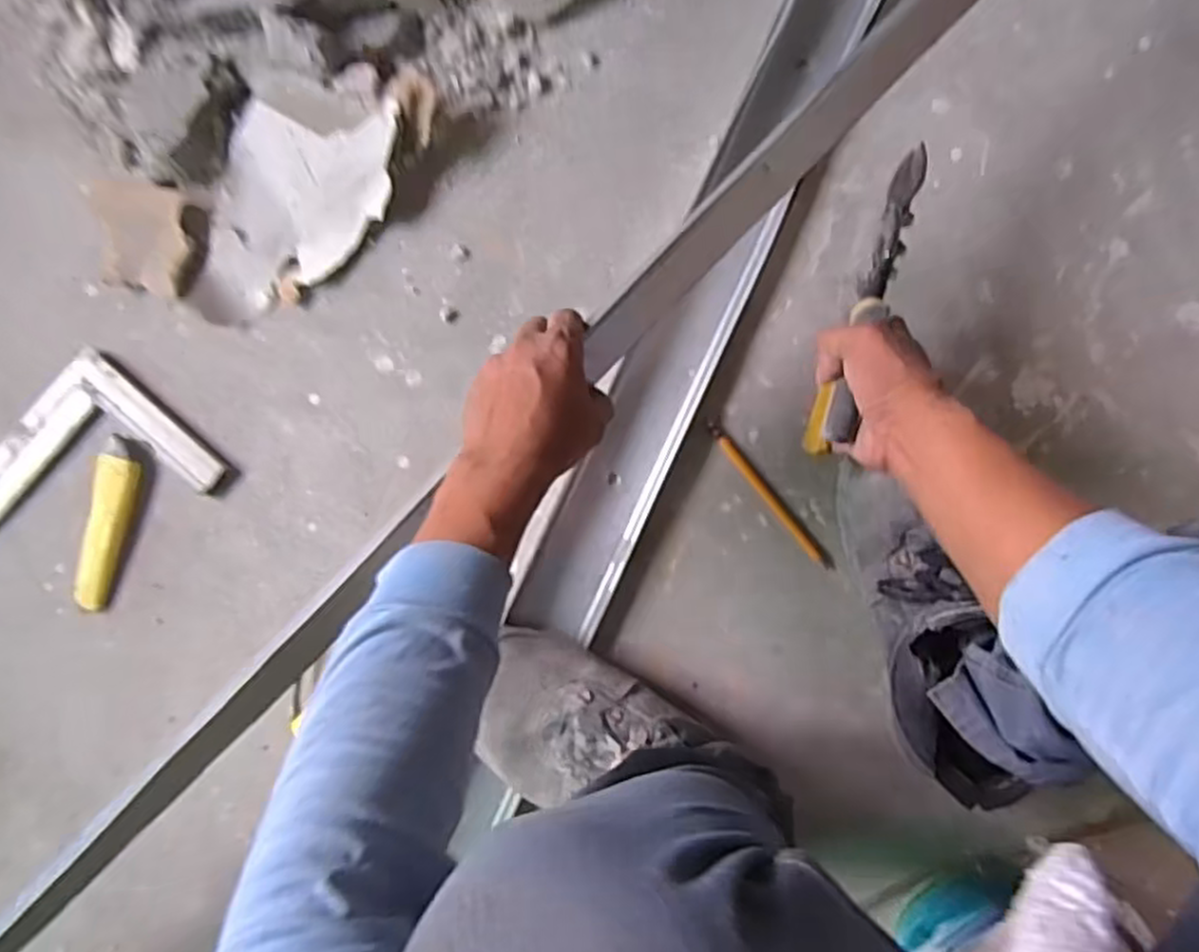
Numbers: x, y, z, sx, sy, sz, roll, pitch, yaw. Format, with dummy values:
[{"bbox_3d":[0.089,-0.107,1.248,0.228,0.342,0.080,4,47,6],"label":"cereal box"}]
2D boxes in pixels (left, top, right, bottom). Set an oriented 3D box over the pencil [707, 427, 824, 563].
[{"bbox_3d":[0.146,0.015,0.660,0.011,0.009,0.148,-39,89,2],"label":"pencil"}]

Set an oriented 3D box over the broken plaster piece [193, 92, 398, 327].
[{"bbox_3d":[-0.262,-0.221,0.650,0.140,0.031,0.196,17,91,2],"label":"broken plaster piece"}]

